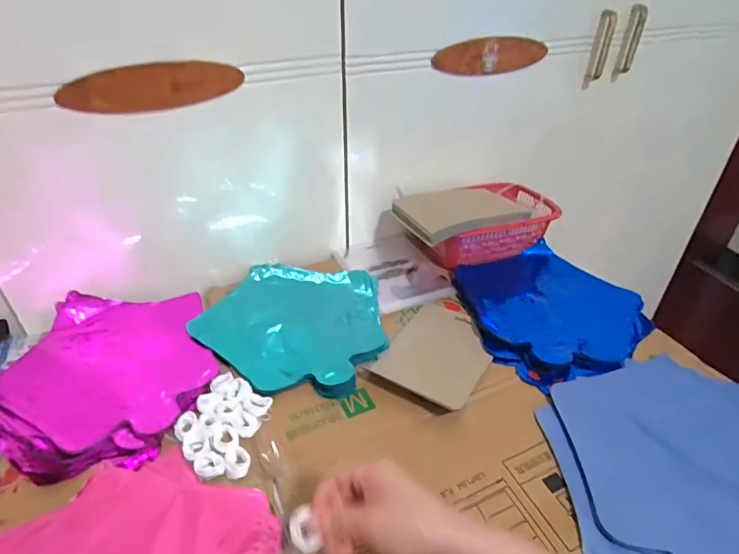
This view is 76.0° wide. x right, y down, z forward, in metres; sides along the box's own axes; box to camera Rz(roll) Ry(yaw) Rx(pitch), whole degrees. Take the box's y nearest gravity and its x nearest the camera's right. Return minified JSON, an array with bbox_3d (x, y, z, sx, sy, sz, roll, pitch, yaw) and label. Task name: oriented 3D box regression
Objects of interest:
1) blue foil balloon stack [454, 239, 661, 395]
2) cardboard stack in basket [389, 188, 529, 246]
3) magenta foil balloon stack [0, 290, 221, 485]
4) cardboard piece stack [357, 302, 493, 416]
[{"bbox_3d":[0.246,0.033,0.637,0.237,0.020,0.237,-10,38,-15],"label":"blue foil balloon stack"},{"bbox_3d":[0.129,-0.104,0.708,0.187,0.021,0.133,-15,40,-21],"label":"cardboard stack in basket"},{"bbox_3d":[-0.304,0.112,0.545,0.242,0.031,0.252,-2,37,-5],"label":"magenta foil balloon stack"},{"bbox_3d":[0.080,0.089,0.560,0.112,0.010,0.156,23,42,26],"label":"cardboard piece stack"}]

